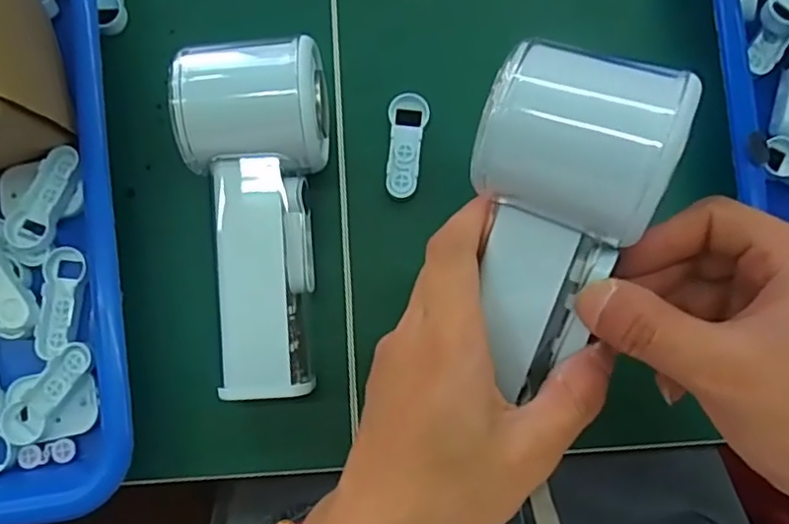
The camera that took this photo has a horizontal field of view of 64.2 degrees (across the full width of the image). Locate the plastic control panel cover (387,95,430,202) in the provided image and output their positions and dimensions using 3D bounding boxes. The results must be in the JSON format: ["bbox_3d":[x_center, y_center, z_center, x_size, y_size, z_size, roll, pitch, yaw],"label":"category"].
[{"bbox_3d":[0.005,-0.055,0.301,0.018,0.010,0.049,7,80,2],"label":"plastic control panel cover"}]

